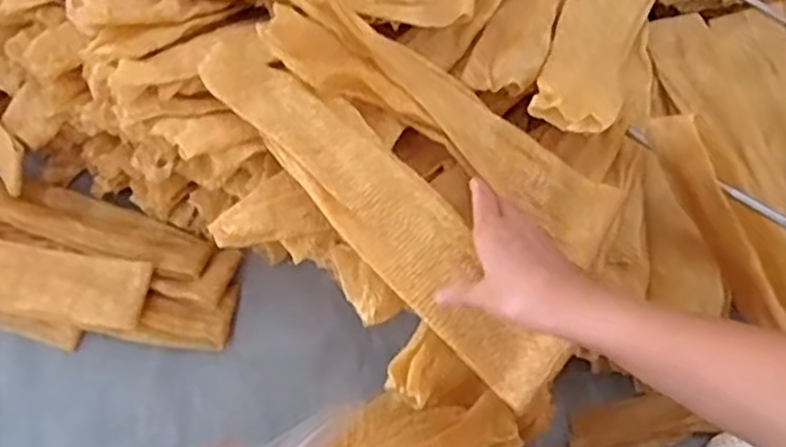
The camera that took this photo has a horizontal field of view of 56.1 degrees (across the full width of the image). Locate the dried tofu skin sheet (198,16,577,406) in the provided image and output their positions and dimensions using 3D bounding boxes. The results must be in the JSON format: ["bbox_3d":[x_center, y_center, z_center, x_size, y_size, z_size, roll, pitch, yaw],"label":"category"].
[{"bbox_3d":[-0.010,-0.018,0.616,0.082,0.030,0.386,-39,80,-18],"label":"dried tofu skin sheet"}]

